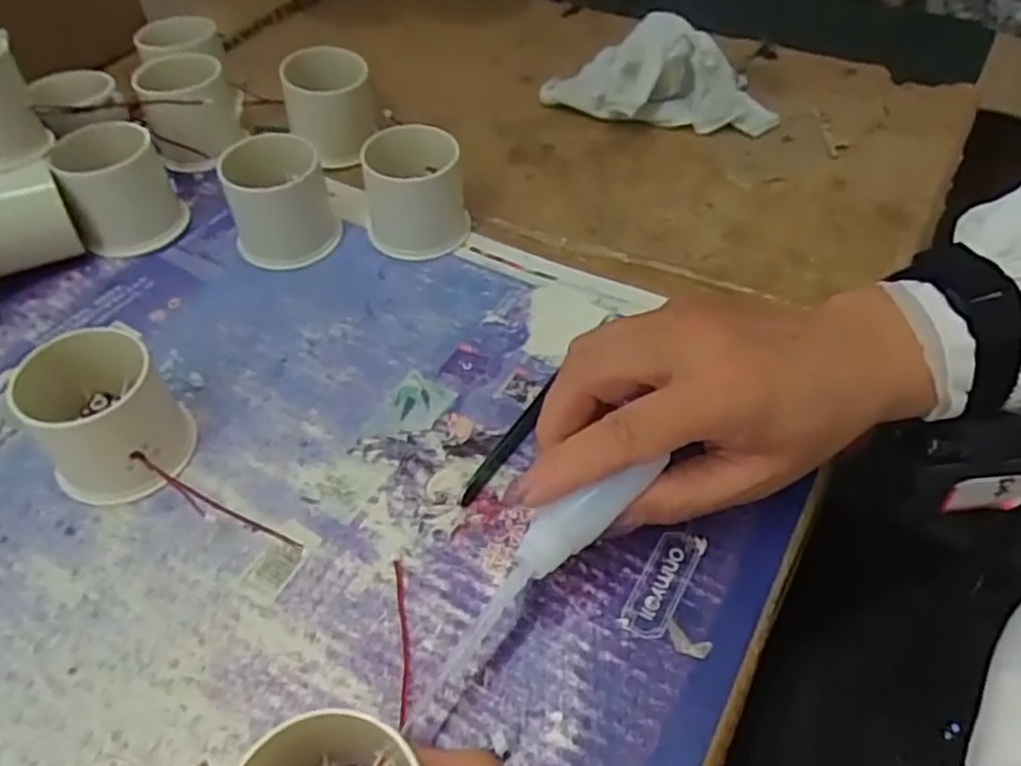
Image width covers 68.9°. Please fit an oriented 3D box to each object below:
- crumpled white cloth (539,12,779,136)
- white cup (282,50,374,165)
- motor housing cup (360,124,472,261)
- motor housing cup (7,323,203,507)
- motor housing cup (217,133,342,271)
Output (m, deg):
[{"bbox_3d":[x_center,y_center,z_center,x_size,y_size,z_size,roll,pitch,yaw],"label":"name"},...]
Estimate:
[{"bbox_3d":[0.098,-0.201,0.483,0.152,0.051,0.071,13,50,13],"label":"crumpled white cloth"},{"bbox_3d":[-0.107,-0.164,0.446,0.049,0.054,0.044,-10,49,-7],"label":"white cup"},{"bbox_3d":[-0.051,-0.106,0.403,0.054,0.052,0.054,-1,49,1],"label":"motor housing cup"},{"bbox_3d":[-0.166,0.014,0.306,0.056,0.042,0.063,-31,55,-23],"label":"motor housing cup"},{"bbox_3d":[-0.122,-0.096,0.395,0.052,0.051,0.047,-17,51,-13],"label":"motor housing cup"}]

